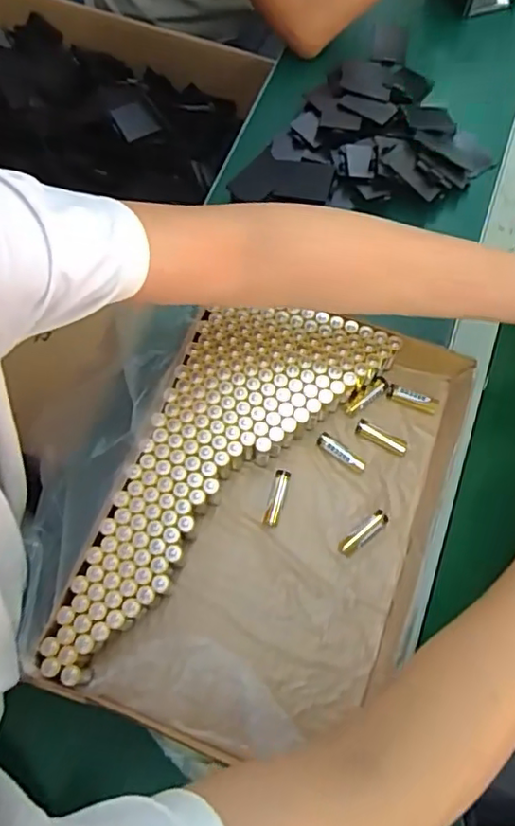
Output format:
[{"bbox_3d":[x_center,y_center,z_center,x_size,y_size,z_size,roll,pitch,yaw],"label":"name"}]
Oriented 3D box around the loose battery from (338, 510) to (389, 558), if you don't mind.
[{"bbox_3d":[0.093,0.104,0.507,0.051,0.013,0.016,-37,75,-14],"label":"loose battery"}]

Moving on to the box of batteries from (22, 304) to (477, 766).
[{"bbox_3d":[0.014,0.089,0.496,0.252,0.052,0.359,21,70,6],"label":"box of batteries"}]

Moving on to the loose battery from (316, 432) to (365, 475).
[{"bbox_3d":[0.076,0.036,0.530,0.048,0.012,0.012,39,73,12],"label":"loose battery"}]

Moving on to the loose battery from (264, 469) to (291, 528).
[{"bbox_3d":[0.017,0.075,0.520,0.012,0.011,0.051,15,70,4],"label":"loose battery"}]

